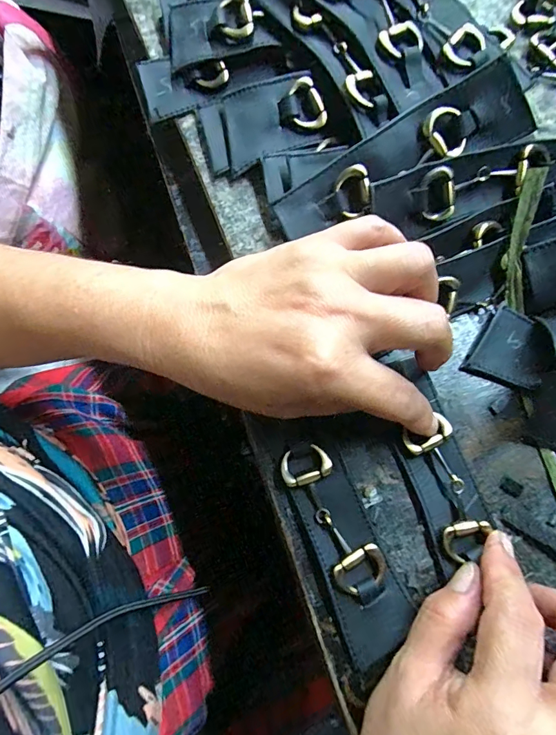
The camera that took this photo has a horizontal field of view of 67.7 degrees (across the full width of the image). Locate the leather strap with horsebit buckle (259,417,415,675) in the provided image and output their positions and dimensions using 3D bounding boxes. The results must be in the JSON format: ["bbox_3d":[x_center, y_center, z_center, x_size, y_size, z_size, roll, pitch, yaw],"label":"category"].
[{"bbox_3d":[0.029,0.080,0.206,0.034,0.010,0.119,-24,80,-4],"label":"leather strap with horsebit buckle"}]

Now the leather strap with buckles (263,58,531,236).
[{"bbox_3d":[0.061,-0.100,0.203,0.130,0.019,0.035,-30,107,4],"label":"leather strap with buckles"}]

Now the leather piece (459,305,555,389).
[{"bbox_3d":[0.128,-0.008,0.226,0.039,0.005,0.041,31,81,5],"label":"leather piece"}]

